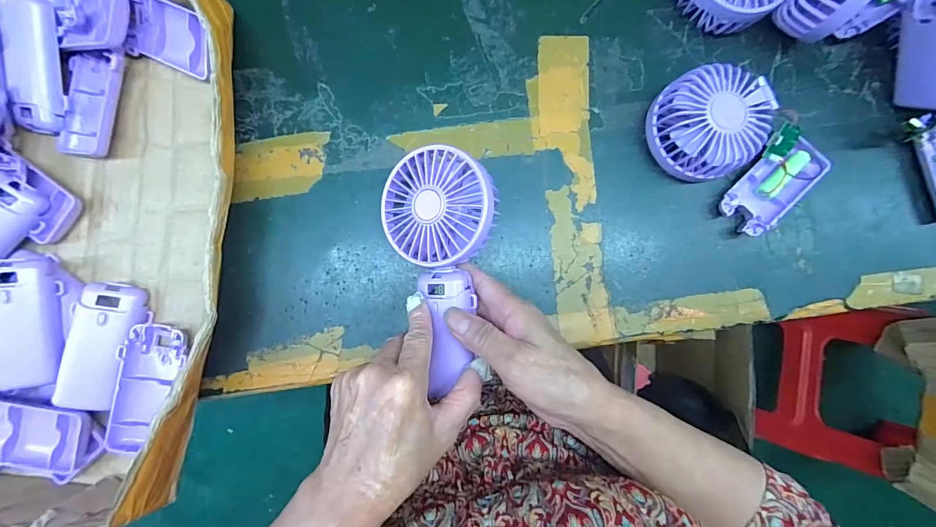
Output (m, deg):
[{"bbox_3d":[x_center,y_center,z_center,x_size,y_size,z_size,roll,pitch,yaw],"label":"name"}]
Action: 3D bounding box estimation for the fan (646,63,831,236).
[{"bbox_3d":[0.221,-0.099,0.331,0.147,0.047,0.101,38,86,0],"label":"fan"}]

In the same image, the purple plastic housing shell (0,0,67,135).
[{"bbox_3d":[-0.331,-0.149,0.310,0.037,0.010,0.094,4,102,-2],"label":"purple plastic housing shell"}]

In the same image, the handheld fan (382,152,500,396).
[{"bbox_3d":[-0.016,0.004,0.308,0.084,0.042,0.173,-3,92,24],"label":"handheld fan"}]

